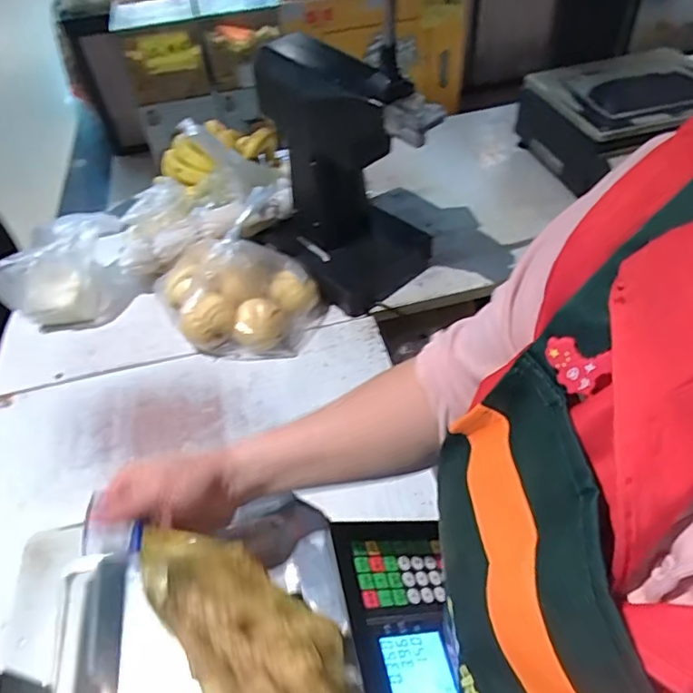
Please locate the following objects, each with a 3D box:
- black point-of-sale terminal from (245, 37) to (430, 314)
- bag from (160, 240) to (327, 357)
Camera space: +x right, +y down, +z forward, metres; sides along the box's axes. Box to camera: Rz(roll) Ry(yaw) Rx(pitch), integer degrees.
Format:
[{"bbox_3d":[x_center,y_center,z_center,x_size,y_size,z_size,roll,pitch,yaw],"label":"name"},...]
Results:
[{"bbox_3d":[-0.001,-0.277,0.886,0.258,0.375,0.238,3,48,9],"label":"black point-of-sale terminal"},{"bbox_3d":[-0.191,-0.078,0.887,0.288,0.149,0.142,0,47,6],"label":"bag"}]

